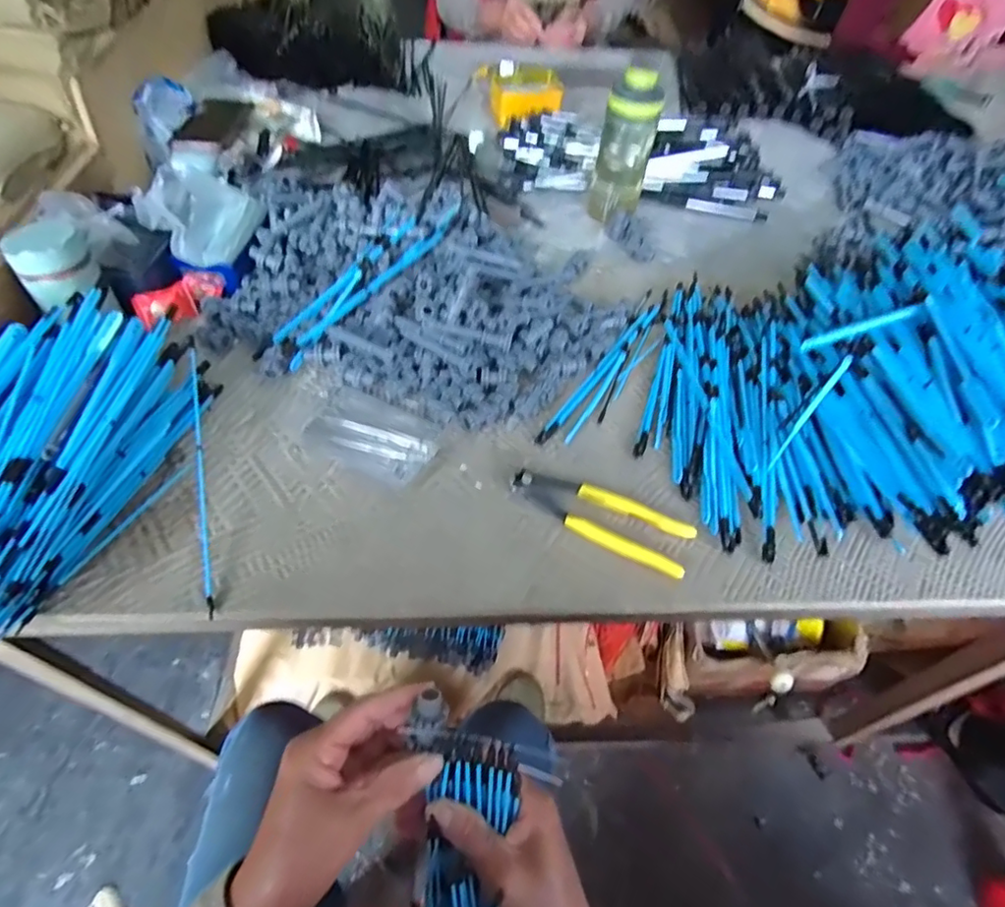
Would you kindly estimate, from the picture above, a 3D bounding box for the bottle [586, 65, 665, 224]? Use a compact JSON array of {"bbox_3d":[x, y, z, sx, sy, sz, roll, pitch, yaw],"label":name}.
[{"bbox_3d":[0.158,-0.391,0.747,0.069,0.171,0.070,8,53,2],"label":"bottle"}]

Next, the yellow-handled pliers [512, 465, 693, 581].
[{"bbox_3d":[0.087,0.055,0.516,0.162,0.013,0.052,25,55,14],"label":"yellow-handled pliers"}]

